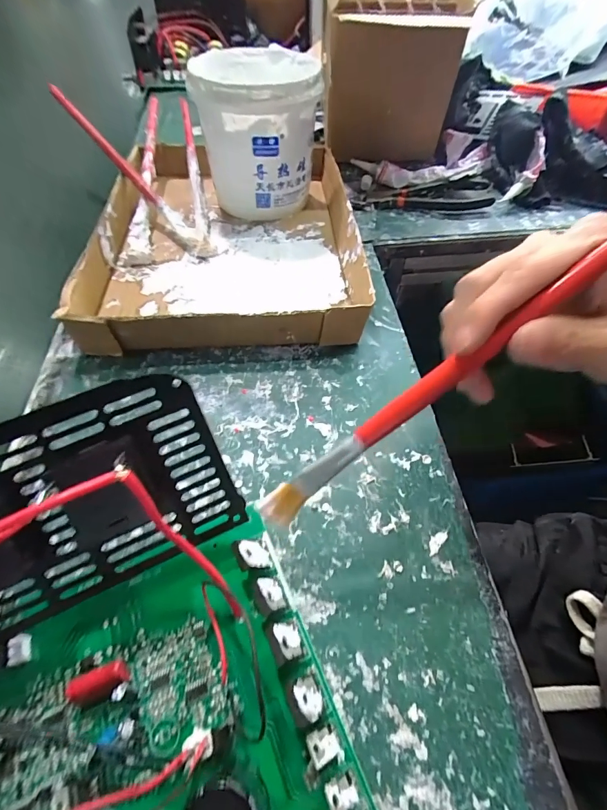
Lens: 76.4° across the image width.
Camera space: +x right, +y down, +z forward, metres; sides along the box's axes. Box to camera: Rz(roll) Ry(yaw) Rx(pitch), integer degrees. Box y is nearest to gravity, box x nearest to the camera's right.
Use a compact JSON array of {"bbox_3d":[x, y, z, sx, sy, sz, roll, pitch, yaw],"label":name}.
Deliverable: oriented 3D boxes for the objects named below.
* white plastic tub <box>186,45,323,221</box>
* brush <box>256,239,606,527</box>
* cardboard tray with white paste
[{"bbox_3d":[-0.046,-0.270,0.396,0.110,0.118,0.112,1,54,-1],"label":"white plastic tub"},{"bbox_3d":[0.084,-0.030,0.159,0.259,0.009,0.013,-38,60,8],"label":"brush"},{"bbox_3d":[-0.072,-0.176,0.379,0.229,0.035,0.306,-3,54,-4],"label":"cardboard tray with white paste"}]

